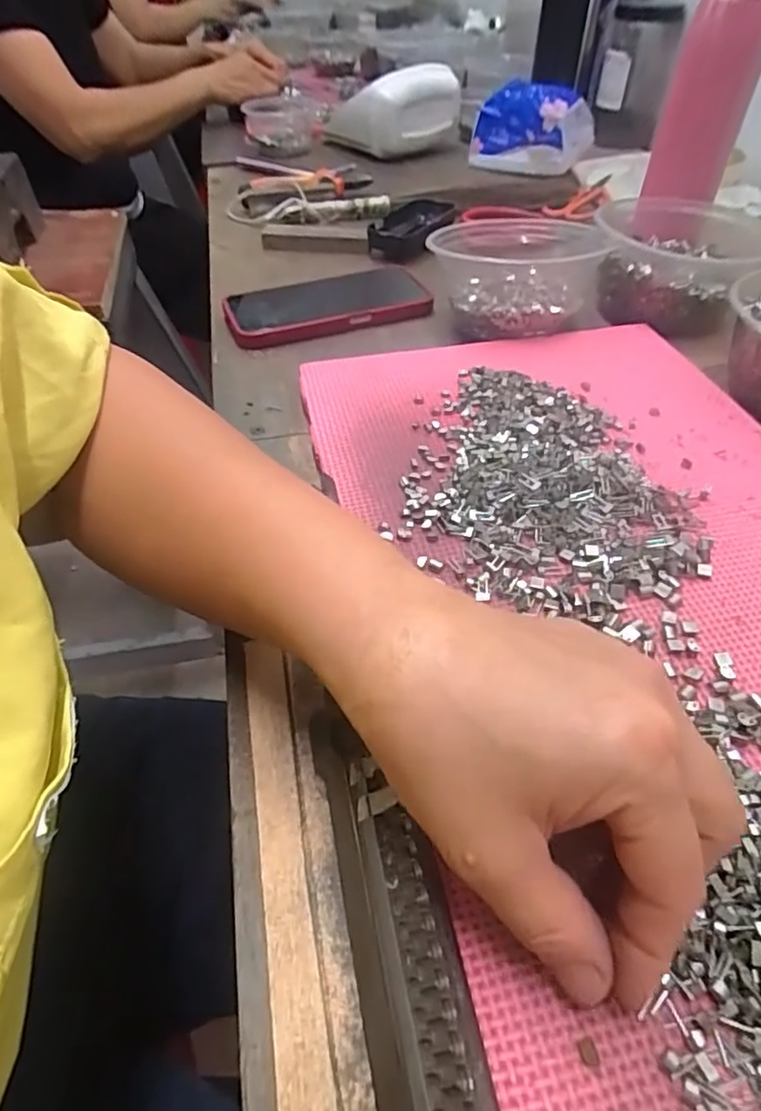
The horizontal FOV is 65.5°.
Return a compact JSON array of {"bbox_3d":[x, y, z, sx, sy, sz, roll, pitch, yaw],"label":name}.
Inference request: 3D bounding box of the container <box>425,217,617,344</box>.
[{"bbox_3d":[0.108,-0.231,0.475,0.138,0.049,0.138,-5,47,-2],"label":"container"}]

